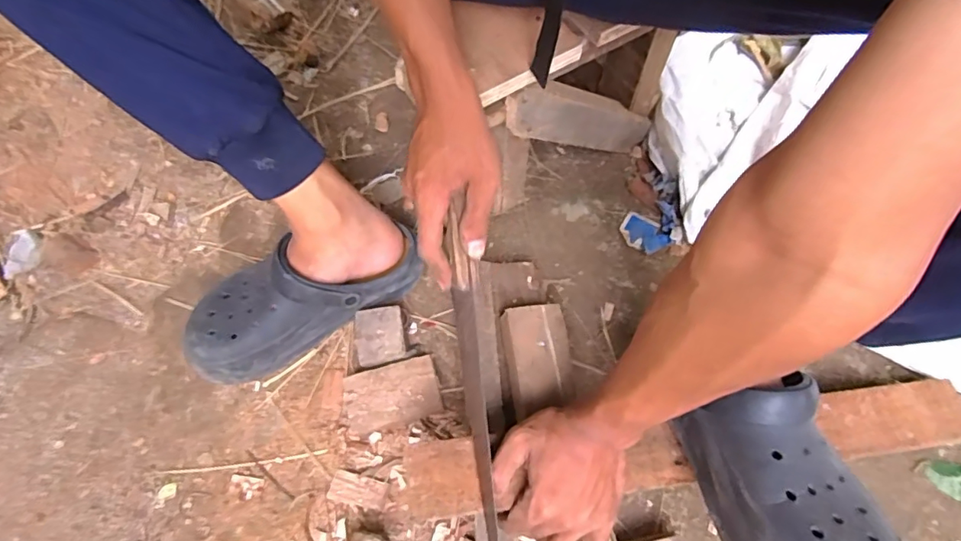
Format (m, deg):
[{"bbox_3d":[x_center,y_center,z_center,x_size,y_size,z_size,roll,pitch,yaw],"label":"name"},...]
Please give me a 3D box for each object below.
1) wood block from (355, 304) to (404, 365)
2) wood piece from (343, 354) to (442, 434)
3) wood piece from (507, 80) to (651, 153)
[{"bbox_3d":[-0.112,0.078,0.596,0.052,0.039,0.067,-8,67,-5],"label":"wood block"},{"bbox_3d":[-0.093,0.135,0.566,0.097,0.040,0.060,-14,68,-7],"label":"wood piece"},{"bbox_3d":[0.119,-0.171,0.604,0.290,0.061,0.018,-8,59,-50],"label":"wood piece"}]

